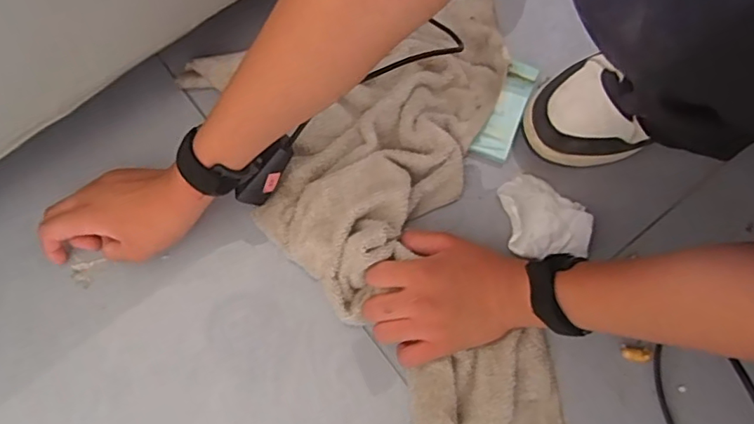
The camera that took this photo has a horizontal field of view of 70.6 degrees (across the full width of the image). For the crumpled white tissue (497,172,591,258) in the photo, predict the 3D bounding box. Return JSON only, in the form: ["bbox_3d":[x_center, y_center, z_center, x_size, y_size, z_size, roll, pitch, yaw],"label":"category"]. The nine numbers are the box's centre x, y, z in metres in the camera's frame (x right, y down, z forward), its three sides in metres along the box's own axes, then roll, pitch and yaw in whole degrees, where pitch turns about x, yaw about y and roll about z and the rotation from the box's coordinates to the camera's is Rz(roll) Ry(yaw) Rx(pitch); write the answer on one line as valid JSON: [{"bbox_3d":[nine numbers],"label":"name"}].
[{"bbox_3d":[0.163,0.001,0.518,0.078,0.033,0.084,-4,72,-2],"label":"crumpled white tissue"}]

